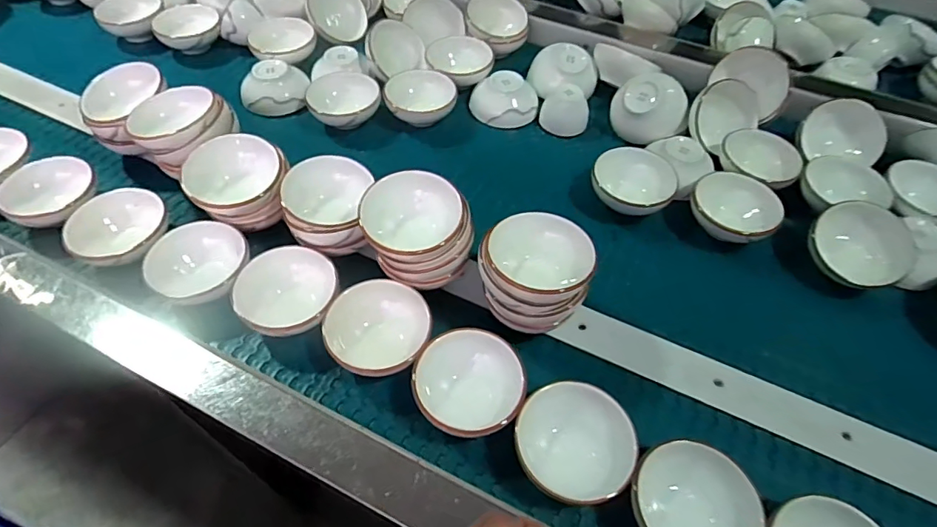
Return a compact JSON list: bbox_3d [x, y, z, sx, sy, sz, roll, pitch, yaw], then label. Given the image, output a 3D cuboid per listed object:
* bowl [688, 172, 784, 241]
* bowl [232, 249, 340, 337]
[{"bbox_3d":[0.355,-0.072,0.695,0.110,0.048,0.095,24,76,10],"label":"bowl"},{"bbox_3d":[-0.196,0.037,0.577,0.108,0.056,0.103,-4,55,5],"label":"bowl"}]

